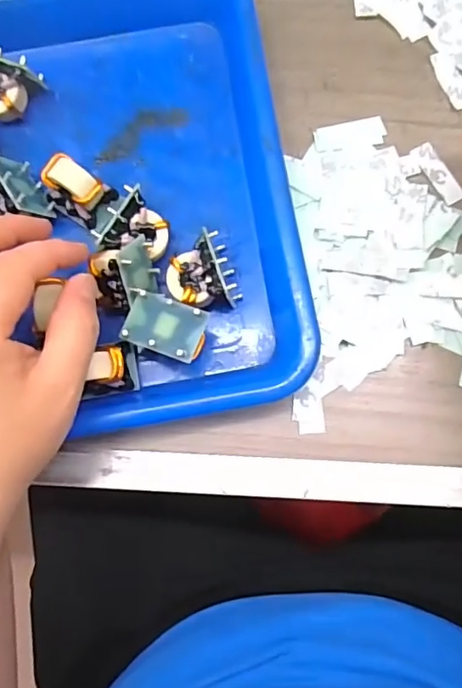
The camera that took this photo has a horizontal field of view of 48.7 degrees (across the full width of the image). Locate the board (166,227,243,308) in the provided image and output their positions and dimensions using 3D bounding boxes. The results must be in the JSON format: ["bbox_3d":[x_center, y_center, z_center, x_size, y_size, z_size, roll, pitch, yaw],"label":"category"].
[{"bbox_3d":[-0.015,-0.034,0.266,0.034,0.026,0.033,-26,82,-3],"label":"board"}]

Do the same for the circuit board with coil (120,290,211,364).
[{"bbox_3d":[-0.032,-0.007,0.257,0.038,0.034,0.026,20,82,4],"label":"circuit board with coil"}]

